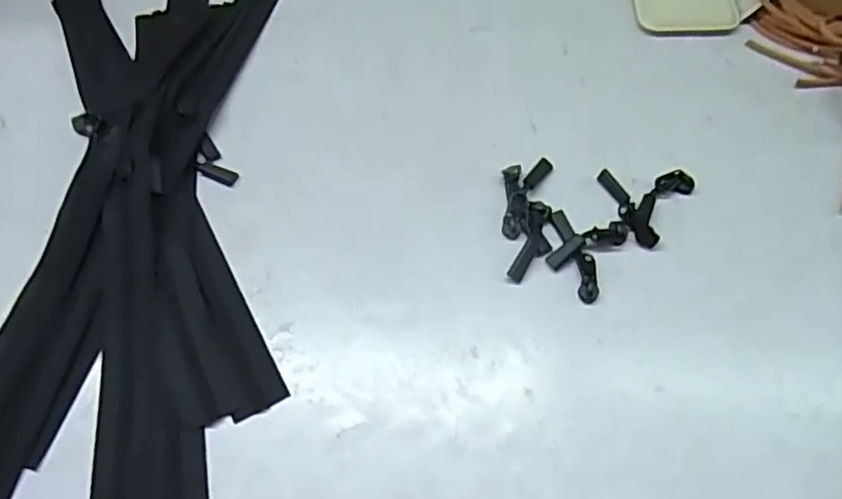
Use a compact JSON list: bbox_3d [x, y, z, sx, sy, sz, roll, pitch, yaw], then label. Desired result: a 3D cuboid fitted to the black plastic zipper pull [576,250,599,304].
[{"bbox_3d":[0.092,0.016,0.353,0.011,0.005,0.029,2,63,2],"label":"black plastic zipper pull"}]

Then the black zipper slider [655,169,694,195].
[{"bbox_3d":[0.149,-0.039,0.376,0.024,0.007,0.013,-1,63,0],"label":"black zipper slider"}]

